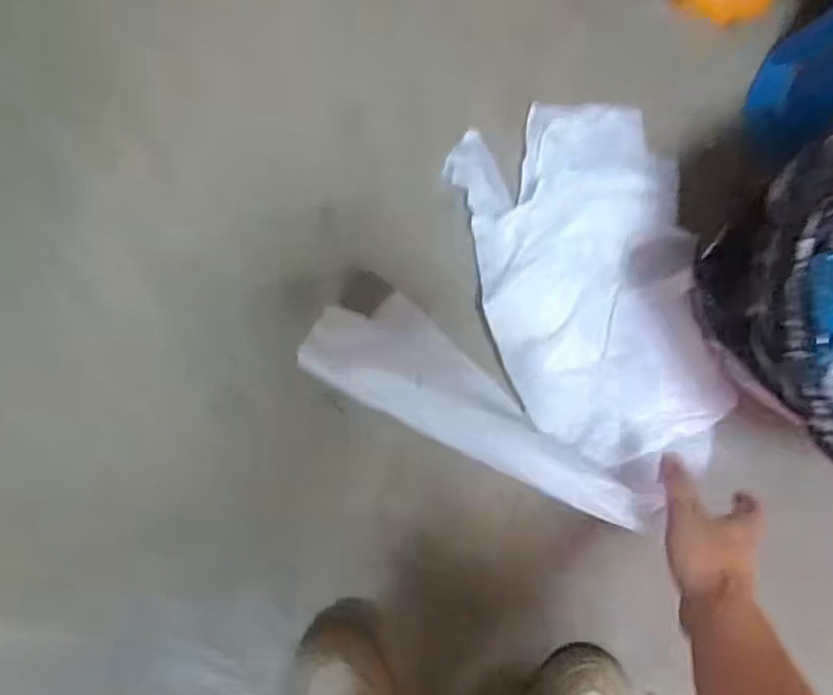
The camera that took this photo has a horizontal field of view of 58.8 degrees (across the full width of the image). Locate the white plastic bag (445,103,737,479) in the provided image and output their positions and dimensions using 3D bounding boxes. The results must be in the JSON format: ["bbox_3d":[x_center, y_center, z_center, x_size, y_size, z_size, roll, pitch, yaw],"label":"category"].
[{"bbox_3d":[0.150,-0.051,0.628,0.177,0.053,0.308,-16,92,3],"label":"white plastic bag"}]

